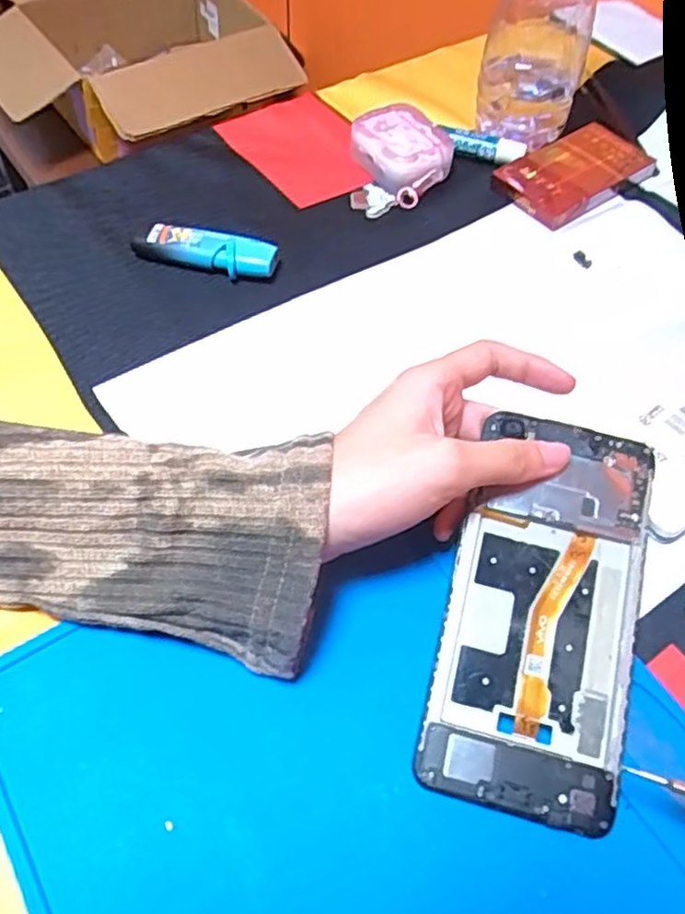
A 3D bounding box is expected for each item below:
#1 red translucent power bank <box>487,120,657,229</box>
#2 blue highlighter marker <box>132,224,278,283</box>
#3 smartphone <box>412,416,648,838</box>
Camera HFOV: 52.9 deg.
[{"bbox_3d":[0.152,-0.189,0.452,0.096,0.016,0.057,-31,63,-22],"label":"red translucent power bank"},{"bbox_3d":[-0.079,-0.118,0.397,0.081,0.016,0.021,13,56,5],"label":"blue highlighter marker"},{"bbox_3d":[0.079,0.057,0.265,0.072,0.007,0.149,17,70,9],"label":"smartphone"}]

